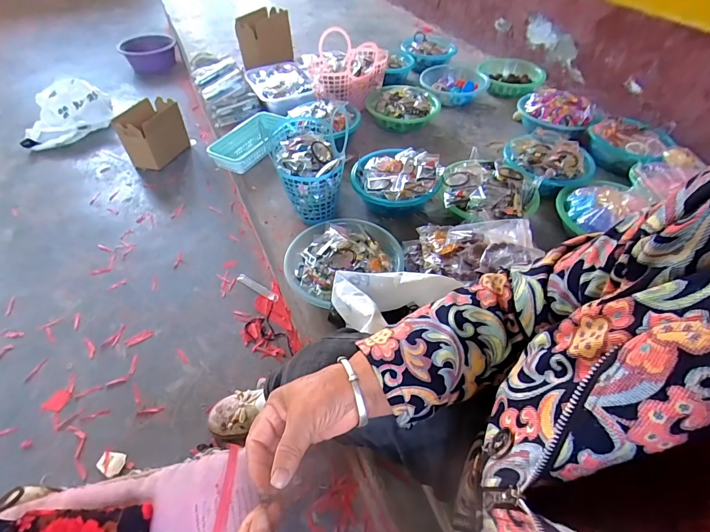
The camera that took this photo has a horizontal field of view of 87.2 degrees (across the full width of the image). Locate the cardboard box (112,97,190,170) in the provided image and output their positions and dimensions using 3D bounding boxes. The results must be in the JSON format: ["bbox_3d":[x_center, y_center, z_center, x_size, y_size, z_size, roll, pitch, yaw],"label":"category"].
[{"bbox_3d":[-0.750,-0.498,1.402,0.124,0.200,0.225,11,49,9],"label":"cardboard box"}]

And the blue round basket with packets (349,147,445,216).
[{"bbox_3d":[0.103,-0.216,0.950,0.219,0.089,0.209,0,49,0],"label":"blue round basket with packets"}]

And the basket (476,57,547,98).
[{"bbox_3d":[0.568,-0.686,1.368,0.238,0.062,0.238,6,49,5],"label":"basket"}]

